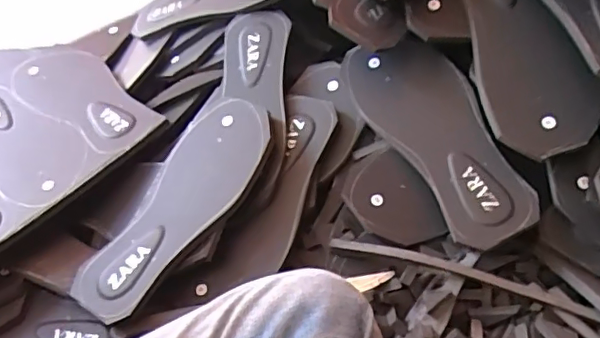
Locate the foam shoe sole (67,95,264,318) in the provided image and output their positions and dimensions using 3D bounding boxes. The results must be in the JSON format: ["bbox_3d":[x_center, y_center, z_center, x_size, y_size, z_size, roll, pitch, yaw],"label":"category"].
[{"bbox_3d":[-0.116,0.033,0.554,0.106,0.011,0.252,17,65,32],"label":"foam shoe sole"}]

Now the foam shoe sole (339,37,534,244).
[{"bbox_3d":[0.135,-0.037,0.548,0.095,0.024,0.239,-37,62,8],"label":"foam shoe sole"}]

